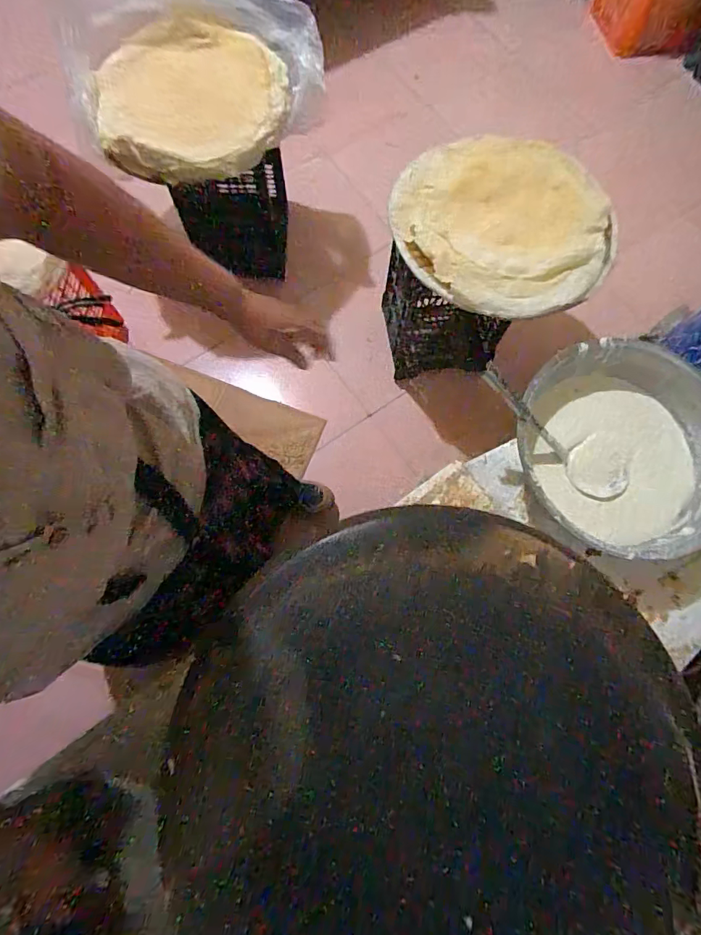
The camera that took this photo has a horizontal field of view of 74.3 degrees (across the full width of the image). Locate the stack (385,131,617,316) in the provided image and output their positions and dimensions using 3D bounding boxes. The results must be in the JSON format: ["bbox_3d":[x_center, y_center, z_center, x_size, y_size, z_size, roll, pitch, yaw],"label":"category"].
[{"bbox_3d":[0.373,-0.601,1.122,0.533,0.071,0.537,38,77,9],"label":"stack"}]

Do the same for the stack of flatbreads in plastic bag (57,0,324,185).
[{"bbox_3d":[-0.370,-0.957,1.095,0.579,0.175,0.516,-14,75,-5],"label":"stack of flatbreads in plastic bag"}]

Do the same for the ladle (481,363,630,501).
[{"bbox_3d":[0.360,-0.050,0.795,0.297,0.054,0.117,33,75,-17],"label":"ladle"}]

